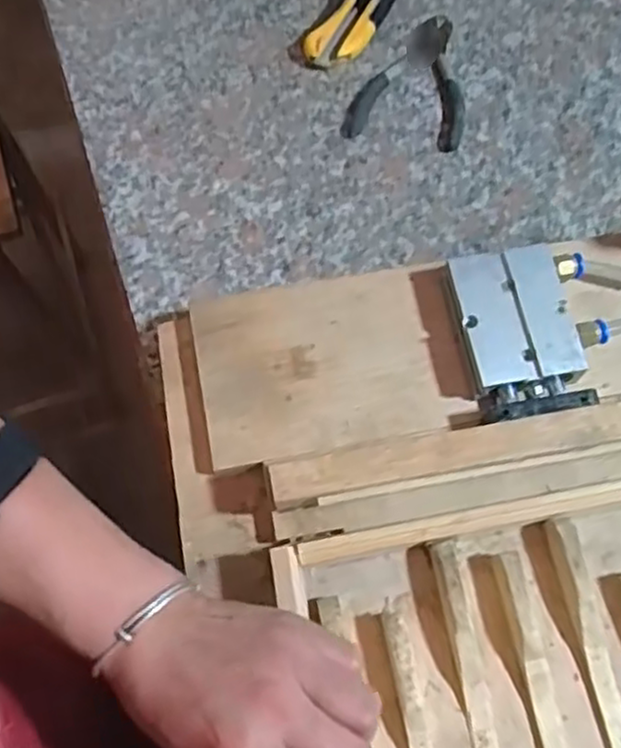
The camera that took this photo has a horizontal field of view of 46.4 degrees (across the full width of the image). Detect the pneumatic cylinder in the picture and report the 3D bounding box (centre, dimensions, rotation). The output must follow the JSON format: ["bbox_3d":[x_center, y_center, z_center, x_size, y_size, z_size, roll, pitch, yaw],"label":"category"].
[{"bbox_3d":[0.122,-0.022,0.426,0.064,0.024,0.102,-9,69,-2],"label":"pneumatic cylinder"}]

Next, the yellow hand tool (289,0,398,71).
[{"bbox_3d":[0.049,-0.314,0.579,0.050,0.023,0.180,27,72,11],"label":"yellow hand tool"}]

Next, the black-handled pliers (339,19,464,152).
[{"bbox_3d":[0.081,-0.230,0.559,0.086,0.007,0.125,12,70,6],"label":"black-handled pliers"}]

